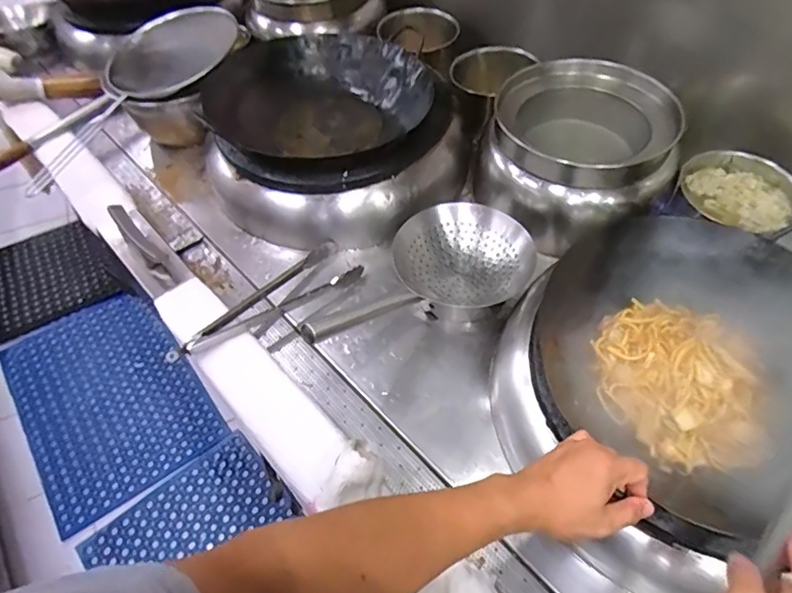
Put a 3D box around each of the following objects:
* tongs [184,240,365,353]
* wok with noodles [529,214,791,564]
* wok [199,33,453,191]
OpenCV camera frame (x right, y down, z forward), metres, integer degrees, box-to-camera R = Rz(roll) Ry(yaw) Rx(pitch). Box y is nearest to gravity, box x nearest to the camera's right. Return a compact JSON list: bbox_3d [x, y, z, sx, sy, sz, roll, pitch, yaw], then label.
[{"bbox_3d":[-0.203,0.019,0.889,0.100,0.058,0.332,35,60,25],"label":"tongs"},{"bbox_3d":[0.402,0.076,0.664,0.422,0.151,0.411,0,52,0],"label":"wok with noodles"},{"bbox_3d":[-0.148,-0.380,1.063,0.480,0.106,0.422,33,59,24],"label":"wok"}]

